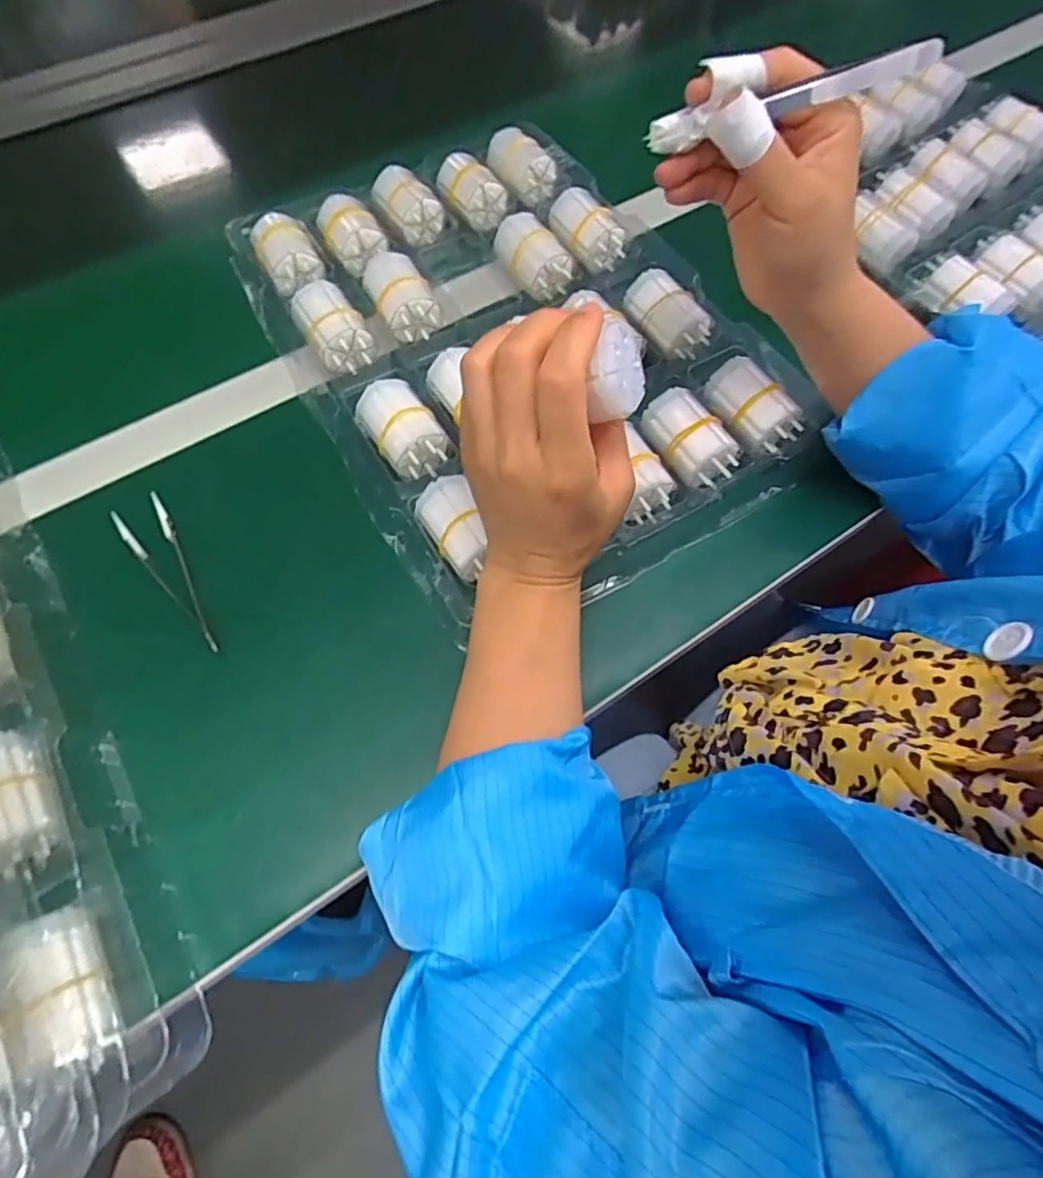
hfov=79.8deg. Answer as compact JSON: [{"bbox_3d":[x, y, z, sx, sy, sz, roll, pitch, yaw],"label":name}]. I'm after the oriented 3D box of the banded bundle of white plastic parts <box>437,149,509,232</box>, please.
[{"bbox_3d":[-0.042,-0.325,0.507,0.036,0.028,0.066,-27,68,-12],"label":"banded bundle of white plastic parts"}]

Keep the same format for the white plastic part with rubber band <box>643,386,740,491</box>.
[{"bbox_3d":[0.106,-0.095,0.395,0.033,0.026,0.063,-33,69,-15],"label":"white plastic part with rubber band"}]

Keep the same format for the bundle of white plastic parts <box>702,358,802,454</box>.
[{"bbox_3d":[0.150,-0.120,0.406,0.035,0.023,0.061,-30,68,-13],"label":"bundle of white plastic parts"}]

